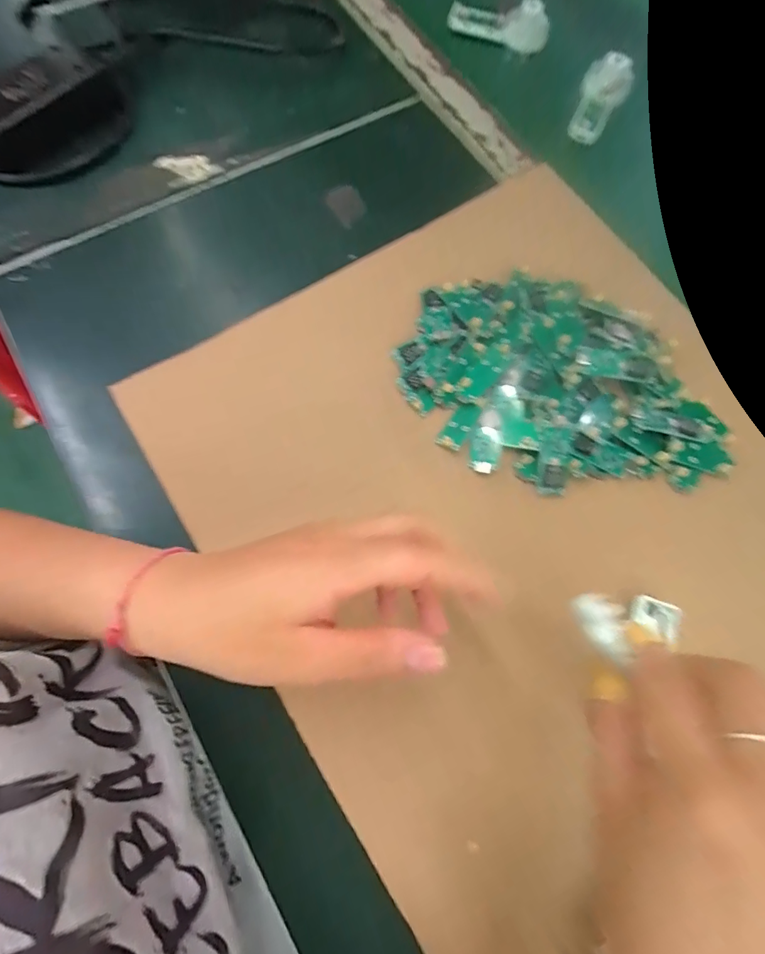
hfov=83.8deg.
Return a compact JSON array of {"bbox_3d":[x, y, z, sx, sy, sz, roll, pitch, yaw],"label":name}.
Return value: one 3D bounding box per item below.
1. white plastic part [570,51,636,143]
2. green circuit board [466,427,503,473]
[{"bbox_3d":[0.197,-0.343,0.391,0.042,0.020,0.101,26,77,6],"label":"white plastic part"},{"bbox_3d":[0.070,-0.018,0.288,0.020,0.005,0.030,11,75,1],"label":"green circuit board"}]

